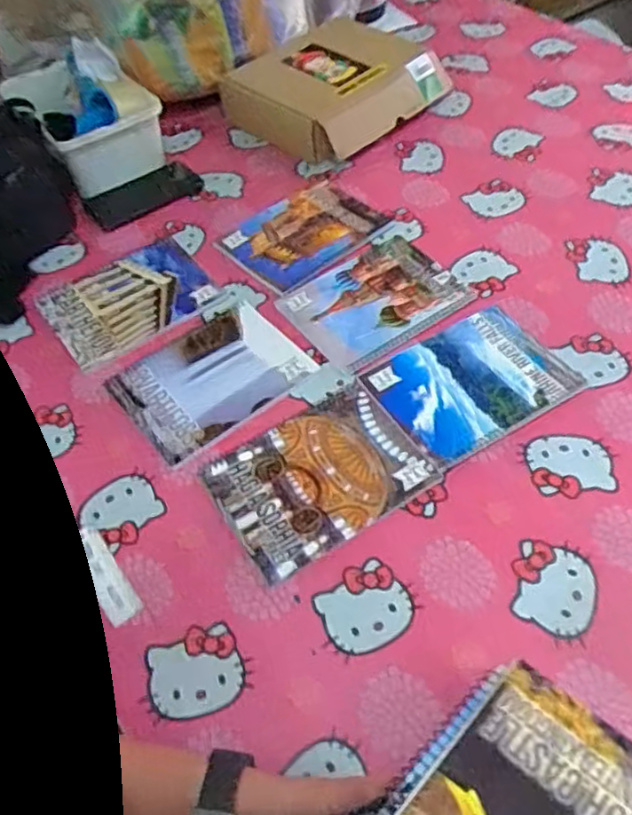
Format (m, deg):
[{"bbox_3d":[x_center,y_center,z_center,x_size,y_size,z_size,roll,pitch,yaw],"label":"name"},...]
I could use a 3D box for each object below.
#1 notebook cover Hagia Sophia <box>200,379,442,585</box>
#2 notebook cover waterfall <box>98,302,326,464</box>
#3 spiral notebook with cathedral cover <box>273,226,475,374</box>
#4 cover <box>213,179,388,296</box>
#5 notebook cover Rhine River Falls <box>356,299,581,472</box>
[{"bbox_3d":[0.002,0.068,0.660,0.195,0.007,0.146,-30,57,-16],"label":"notebook cover Hagia Sophia"},{"bbox_3d":[-0.117,-0.034,0.745,0.194,0.007,0.148,-36,59,-20],"label":"notebook cover waterfall"},{"bbox_3d":[0.071,-0.133,0.805,0.194,0.009,0.154,-33,58,-18],"label":"spiral notebook with cathedral cover"},{"bbox_3d":[-0.016,-0.234,0.887,0.197,0.011,0.145,-37,60,-21],"label":"cover"},{"bbox_3d":[0.168,-0.029,0.719,0.196,0.008,0.148,-28,57,-15],"label":"notebook cover Rhine River Falls"}]

